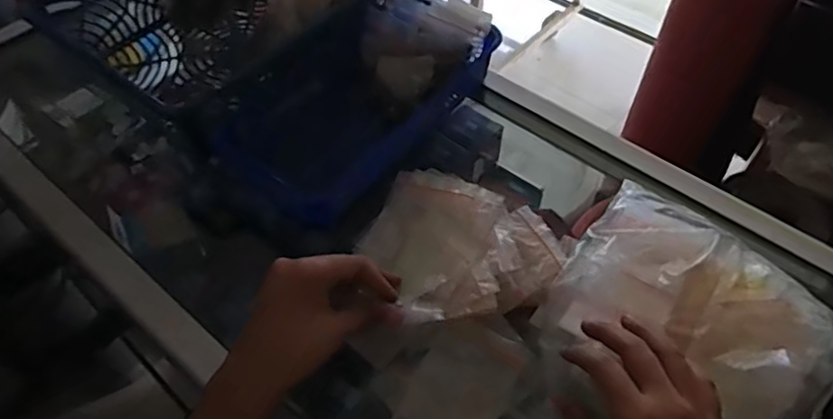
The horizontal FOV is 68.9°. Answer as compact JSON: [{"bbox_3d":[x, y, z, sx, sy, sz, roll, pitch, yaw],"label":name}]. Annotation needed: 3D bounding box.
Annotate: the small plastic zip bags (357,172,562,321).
[{"bbox_3d":[0.029,0.030,0.454,0.144,0.024,0.123,19,54,17],"label":"small plastic zip bags"}]

